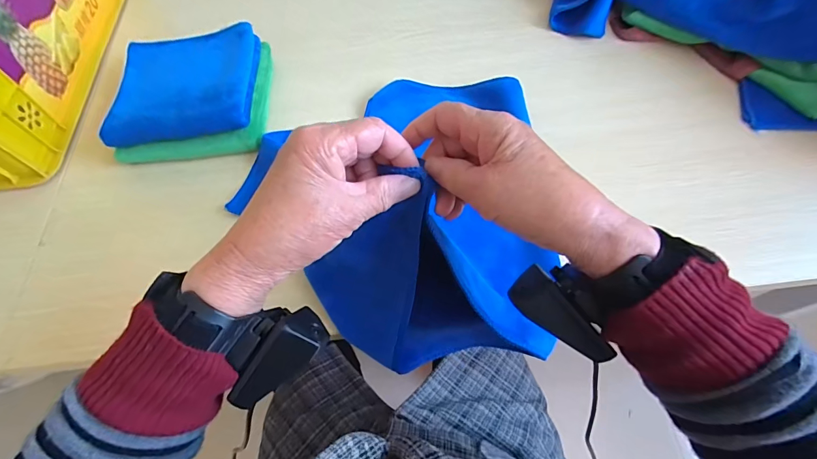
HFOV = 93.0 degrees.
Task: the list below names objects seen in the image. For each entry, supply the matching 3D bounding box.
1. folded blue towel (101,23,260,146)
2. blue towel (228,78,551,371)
[{"bbox_3d":[-0.272,-0.181,0.469,0.165,0.023,0.164,-7,63,0],"label":"folded blue towel"},{"bbox_3d":[0.031,-0.057,0.376,0.230,0.203,0.347,14,64,10],"label":"blue towel"}]

